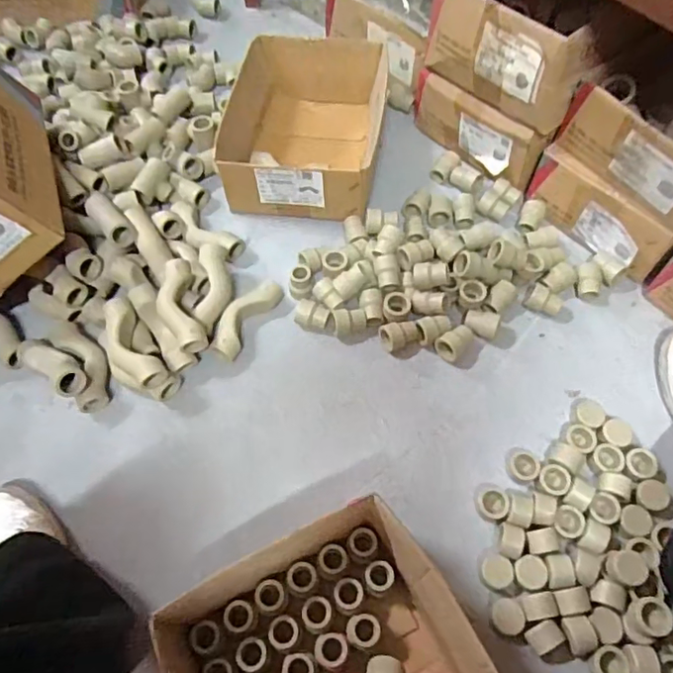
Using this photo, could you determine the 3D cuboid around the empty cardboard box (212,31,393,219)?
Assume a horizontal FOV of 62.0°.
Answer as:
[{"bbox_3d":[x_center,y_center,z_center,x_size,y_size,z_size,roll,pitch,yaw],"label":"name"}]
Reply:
[{"bbox_3d":[-0.045,-0.309,0.843,0.215,0.109,0.281,8,61,5],"label":"empty cardboard box"}]

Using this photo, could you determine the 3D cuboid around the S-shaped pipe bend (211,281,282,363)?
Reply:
[{"bbox_3d":[-0.119,-0.025,0.723,0.044,0.039,0.121,28,65,16],"label":"S-shaped pipe bend"}]

